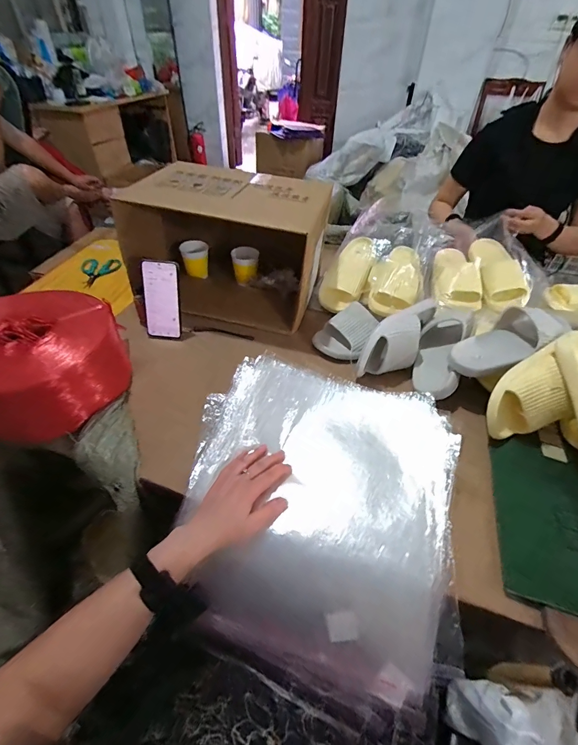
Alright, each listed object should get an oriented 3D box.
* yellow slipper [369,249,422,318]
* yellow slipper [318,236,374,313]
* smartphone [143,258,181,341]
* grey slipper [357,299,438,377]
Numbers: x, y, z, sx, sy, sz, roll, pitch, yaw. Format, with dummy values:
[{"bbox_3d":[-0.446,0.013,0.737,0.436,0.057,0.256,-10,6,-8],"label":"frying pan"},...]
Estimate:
[{"bbox_3d":[0.266,-0.234,0.850,0.110,0.074,0.240,18,47,15],"label":"yellow slipper"},{"bbox_3d":[0.148,-0.258,0.878,0.102,0.078,0.231,18,61,15],"label":"yellow slipper"},{"bbox_3d":[-0.262,-0.149,0.722,0.068,0.160,0.013,-2,25,-19],"label":"smartphone"},{"bbox_3d":[0.243,-0.076,0.711,0.066,0.099,0.294,35,53,29],"label":"grey slipper"}]

